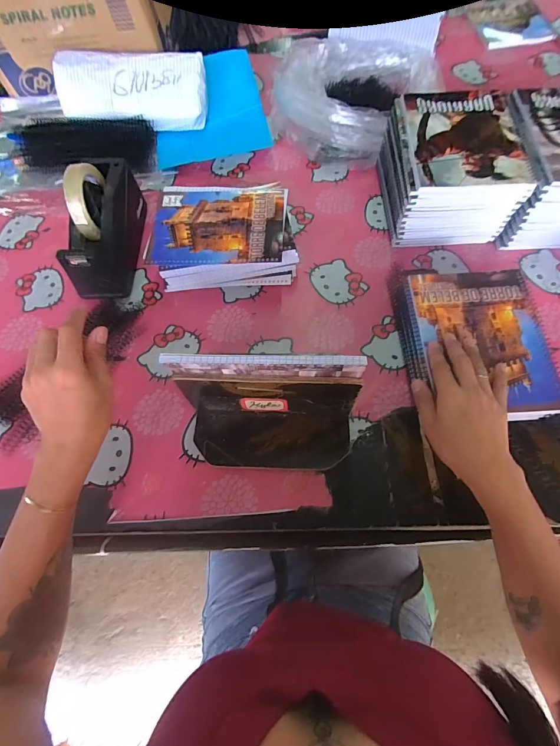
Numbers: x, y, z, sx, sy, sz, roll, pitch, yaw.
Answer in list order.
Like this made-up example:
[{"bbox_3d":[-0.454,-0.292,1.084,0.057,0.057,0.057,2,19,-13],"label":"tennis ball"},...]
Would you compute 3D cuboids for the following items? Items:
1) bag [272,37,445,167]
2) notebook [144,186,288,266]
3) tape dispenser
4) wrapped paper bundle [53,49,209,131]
[{"bbox_3d":[0.127,-0.517,0.668,0.249,0.088,0.270,38,73,18],"label":"bag"},{"bbox_3d":[-0.090,-0.221,0.531,0.192,0.007,0.149,2,66,4],"label":"notebook"},{"bbox_3d":[-0.264,-0.219,0.537,0.070,0.123,0.215,2,66,4],"label":"tape dispenser"},{"bbox_3d":[-0.273,-0.525,0.682,0.266,0.065,0.118,0,109,1],"label":"wrapped paper bundle"}]

